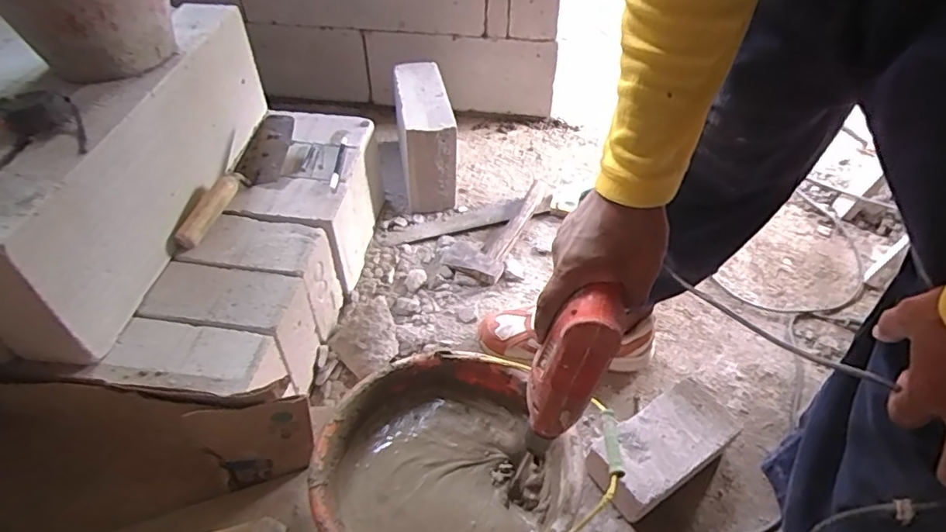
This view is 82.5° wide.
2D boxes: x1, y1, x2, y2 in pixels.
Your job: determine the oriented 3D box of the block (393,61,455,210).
[{"bbox_3d":[-0.104,-0.281,1.158,0.103,0.197,0.288,-6,46,-7],"label":"block"}]

